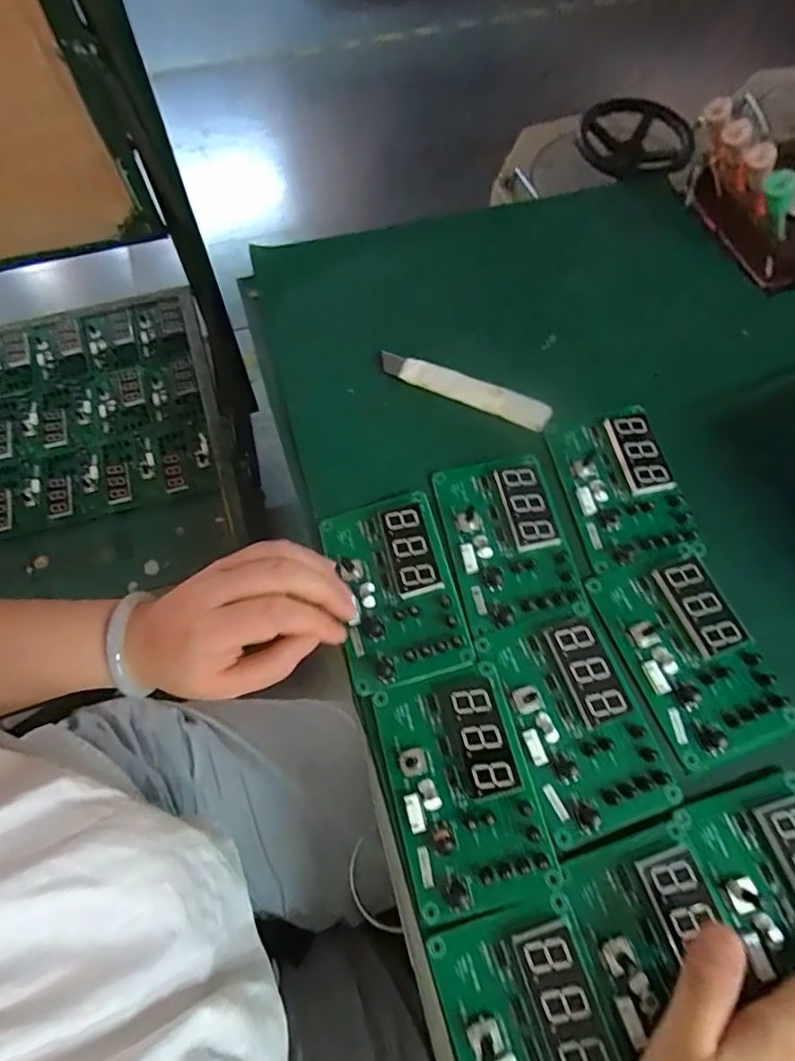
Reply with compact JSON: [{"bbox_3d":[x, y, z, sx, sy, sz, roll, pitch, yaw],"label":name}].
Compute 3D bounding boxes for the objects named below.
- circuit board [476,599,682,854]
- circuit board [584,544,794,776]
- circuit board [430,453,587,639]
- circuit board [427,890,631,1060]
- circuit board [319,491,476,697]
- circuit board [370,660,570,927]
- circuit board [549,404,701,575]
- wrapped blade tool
[{"bbox_3d":[0.103,0.107,0.317,0.072,0.010,0.121,-18,67,-8],"label":"circuit board"},{"bbox_3d":[0.178,0.072,0.333,0.076,0.011,0.121,-18,67,-8],"label":"circuit board"},{"bbox_3d":[0.072,0.003,0.363,0.073,0.011,0.115,-12,66,-5],"label":"circuit board"},{"bbox_3d":[0.068,0.247,0.254,0.073,0.015,0.115,-16,67,-7],"label":"circuit board"},{"bbox_3d":[-0.003,0.037,0.354,0.075,0.011,0.119,-19,69,9],"label":"circuit board"},{"bbox_3d":[0.036,0.141,0.306,0.077,0.018,0.120,-14,67,-6],"label":"circuit board"},{"bbox_3d":[0.154,-0.033,0.379,0.074,0.009,0.110,-14,67,-6],"label":"circuit board"},{"bbox_3d":[0.051,-0.110,0.421,0.134,0.011,0.022,25,68,11],"label":"wrapped blade tool"}]

